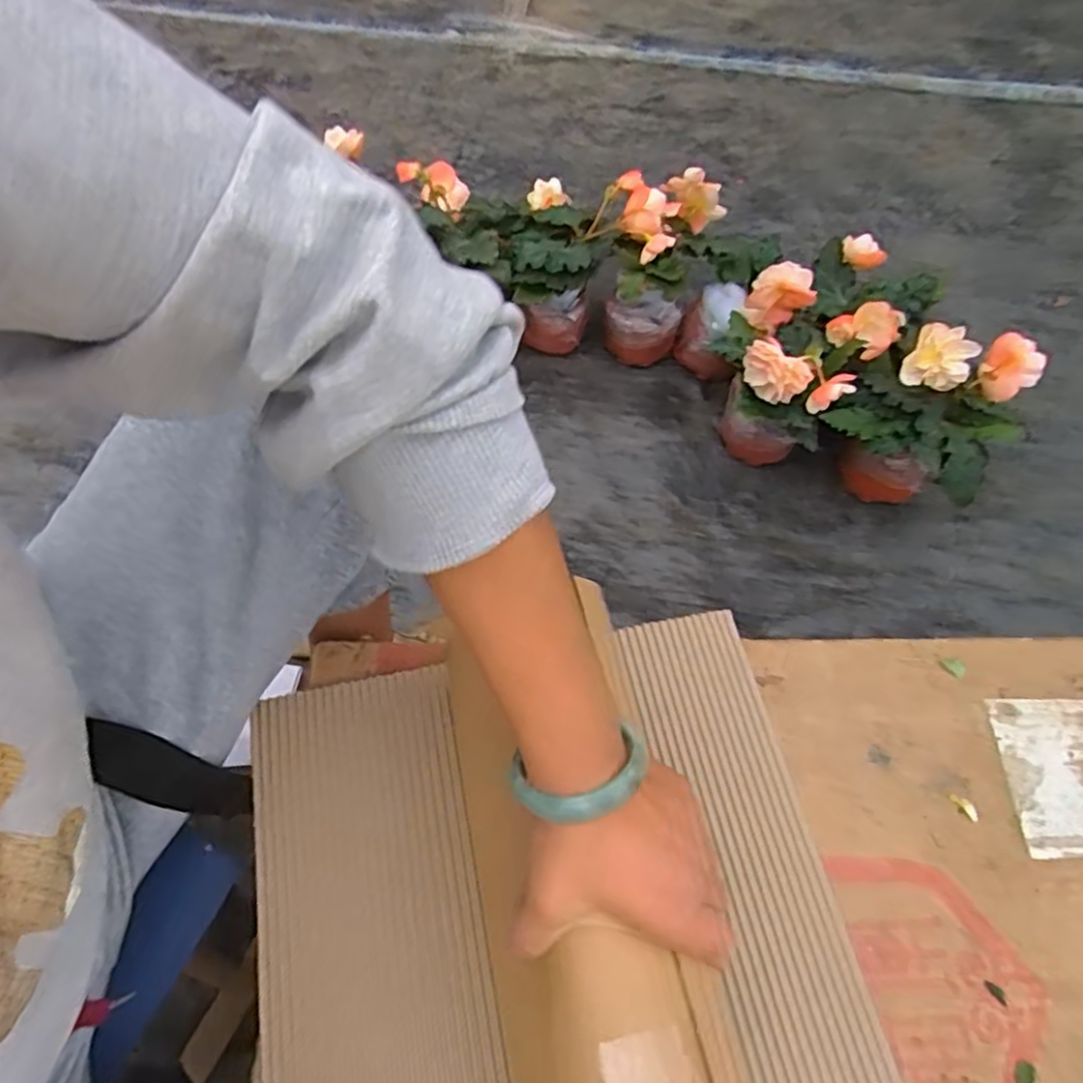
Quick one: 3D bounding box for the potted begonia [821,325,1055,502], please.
[{"bbox_3d":[0.414,-0.133,0.756,0.161,0.215,0.178,38,69,17],"label":"potted begonia"}]

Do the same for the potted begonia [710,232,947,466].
[{"bbox_3d":[0.301,-0.210,0.817,0.165,0.210,0.249,35,68,16],"label":"potted begonia"}]

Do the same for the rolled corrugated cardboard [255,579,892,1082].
[{"bbox_3d":[-0.003,0.185,0.377,0.333,0.129,0.289,-10,63,-6],"label":"rolled corrugated cardboard"}]

